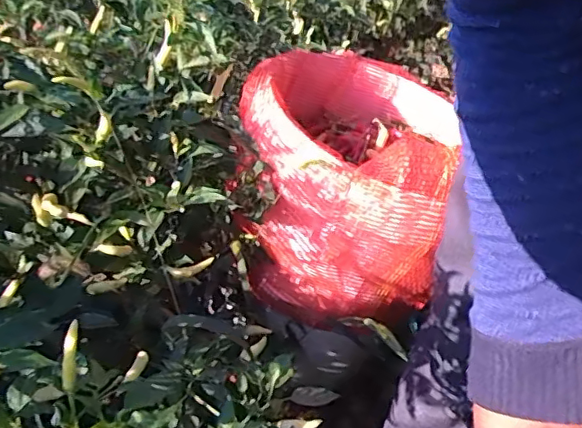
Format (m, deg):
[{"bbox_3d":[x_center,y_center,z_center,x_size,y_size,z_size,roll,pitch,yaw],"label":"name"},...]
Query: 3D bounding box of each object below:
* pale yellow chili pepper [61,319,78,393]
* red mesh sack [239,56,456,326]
[{"bbox_3d":[-0.112,0.072,0.285,0.006,0.037,0.005,7,5,6],"label":"pale yellow chili pepper"},{"bbox_3d":[0.059,-0.046,0.684,0.215,0.223,0.334,7,31,6],"label":"red mesh sack"}]

